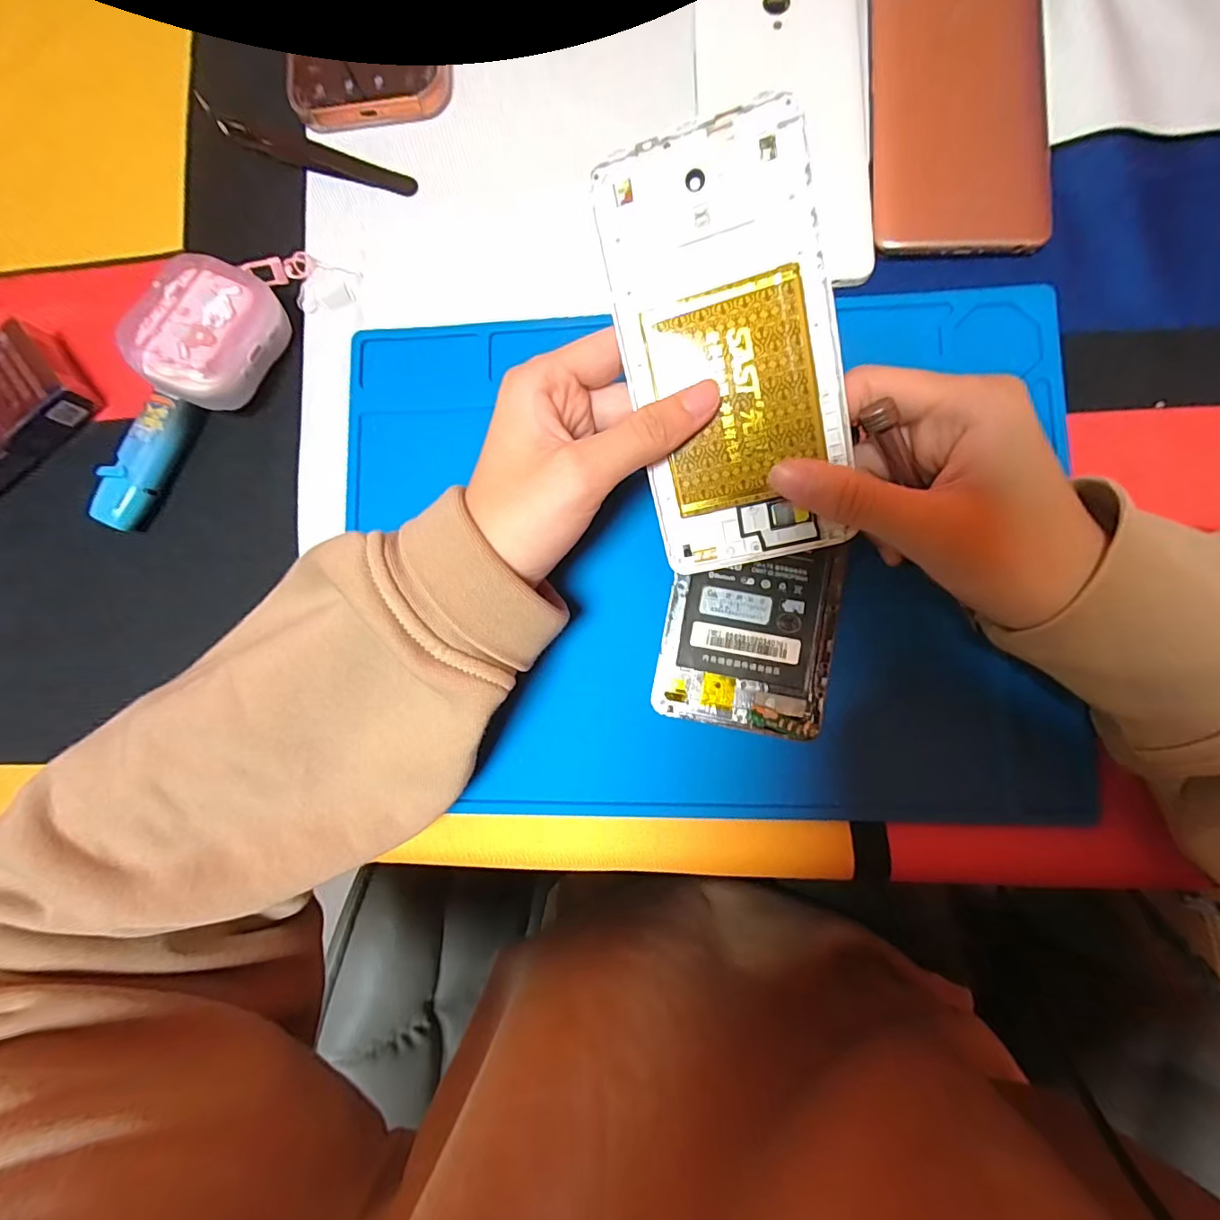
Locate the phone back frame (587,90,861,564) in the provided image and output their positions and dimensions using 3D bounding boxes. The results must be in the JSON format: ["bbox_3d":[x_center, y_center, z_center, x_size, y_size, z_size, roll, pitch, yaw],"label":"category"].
[{"bbox_3d":[0.042,-0.087,0.186,0.071,0.004,0.141,-11,104,13],"label":"phone back frame"}]

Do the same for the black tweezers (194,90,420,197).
[{"bbox_3d":[-0.157,-0.234,0.266,0.123,0.010,0.016,22,88,6],"label":"black tweezers"}]

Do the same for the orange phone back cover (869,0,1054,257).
[{"bbox_3d":[0.157,-0.235,0.236,0.074,0.007,0.154,0,86,5],"label":"orange phone back cover"}]

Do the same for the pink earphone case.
[{"bbox_3d":[-0.188,-0.130,0.247,0.048,0.035,0.064,26,89,6],"label":"pink earphone case"}]

